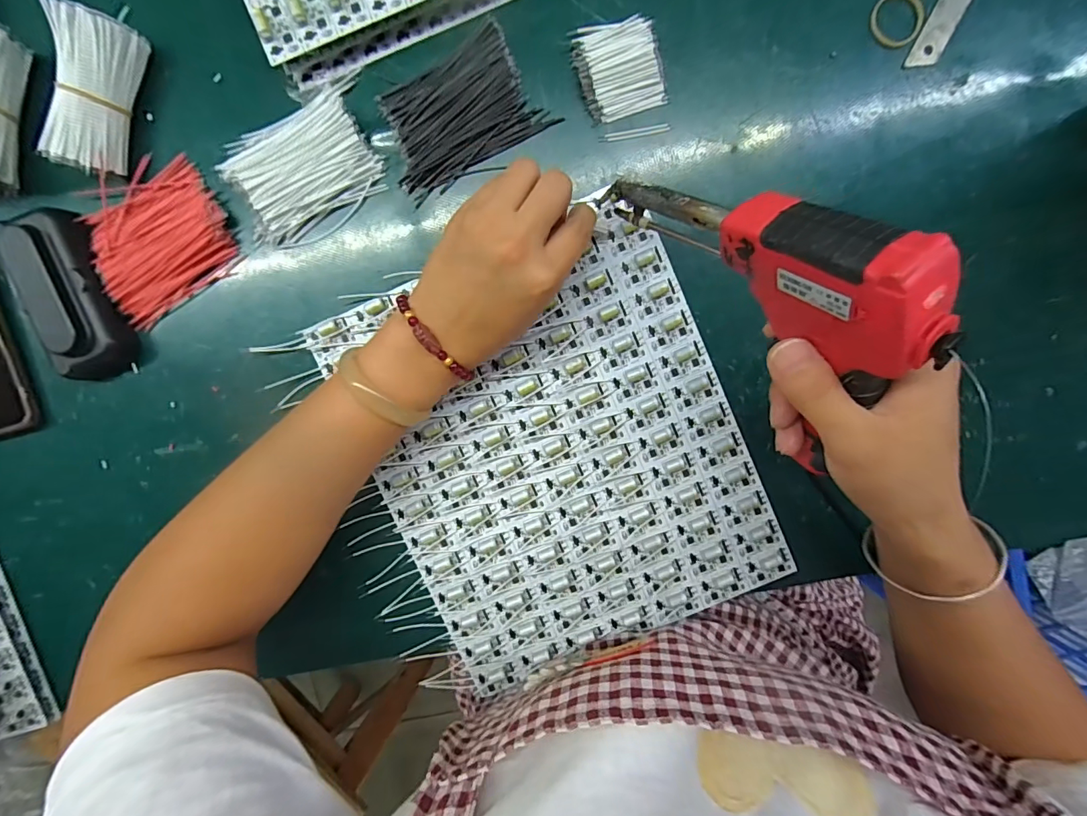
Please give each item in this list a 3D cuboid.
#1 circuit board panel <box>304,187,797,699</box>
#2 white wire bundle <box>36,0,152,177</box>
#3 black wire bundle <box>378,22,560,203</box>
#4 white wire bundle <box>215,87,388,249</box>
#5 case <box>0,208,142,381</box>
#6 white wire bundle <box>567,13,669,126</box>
[{"bbox_3d":[0.009,0.032,0.318,0.241,0.013,0.281,-24,97,4],"label":"circuit board panel"},{"bbox_3d":[-0.274,-0.191,0.284,0.032,0.035,0.087,12,98,-1],"label":"white wire bundle"},{"bbox_3d":[-0.056,-0.185,0.291,0.100,0.008,0.073,-33,96,5],"label":"black wire bundle"},{"bbox_3d":[-0.155,-0.152,0.299,0.091,0.010,0.073,-25,97,4],"label":"white wire bundle"},{"bbox_3d":[-0.309,-0.074,0.301,0.040,0.030,0.107,-14,97,2],"label":"case"},{"bbox_3d":[0.046,-0.211,0.285,0.051,0.010,0.054,-15,97,3],"label":"white wire bundle"}]

